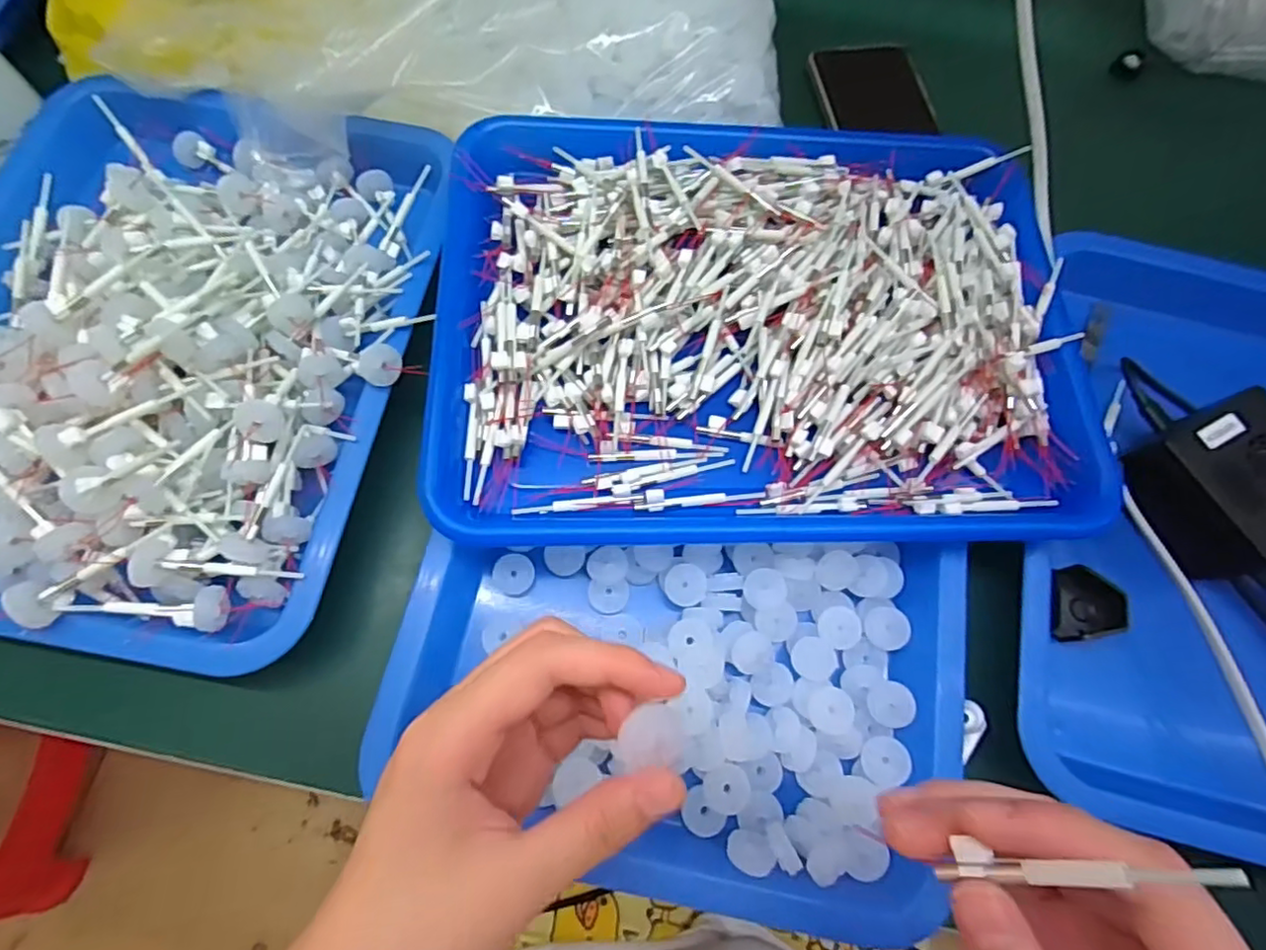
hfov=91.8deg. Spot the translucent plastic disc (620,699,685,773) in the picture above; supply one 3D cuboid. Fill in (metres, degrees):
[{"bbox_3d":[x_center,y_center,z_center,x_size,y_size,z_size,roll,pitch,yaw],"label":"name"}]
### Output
[{"bbox_3d":[0.006,0.078,0.184,0.019,0.005,0.018,1,75,1],"label":"translucent plastic disc"}]

